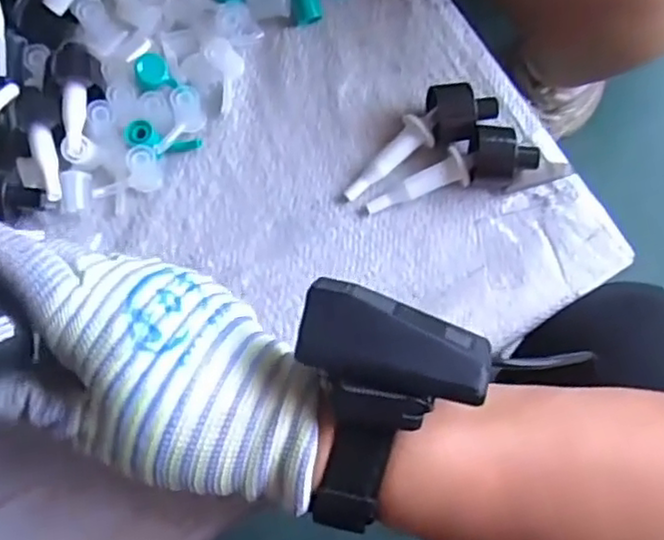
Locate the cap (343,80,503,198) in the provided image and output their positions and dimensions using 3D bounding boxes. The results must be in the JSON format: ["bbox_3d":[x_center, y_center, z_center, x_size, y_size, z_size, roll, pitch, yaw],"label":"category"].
[{"bbox_3d":[0.045,-0.070,0.373,0.091,0.021,0.033,-34,79,5],"label":"cap"}]

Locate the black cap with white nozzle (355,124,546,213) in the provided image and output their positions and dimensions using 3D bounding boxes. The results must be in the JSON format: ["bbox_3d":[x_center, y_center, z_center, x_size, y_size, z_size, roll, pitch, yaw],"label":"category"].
[{"bbox_3d":[0.061,-0.051,0.369,0.095,0.022,0.031,-20,78,8],"label":"black cap with white nozzle"}]

